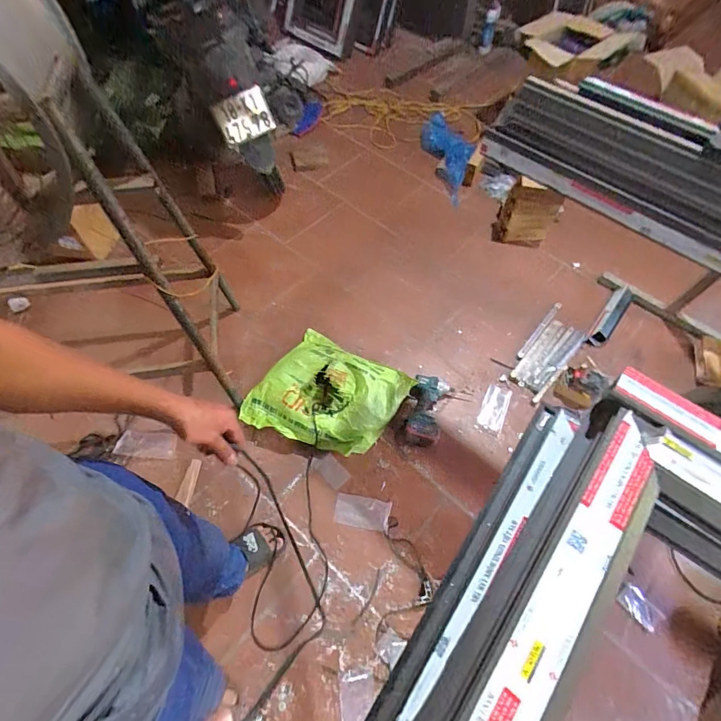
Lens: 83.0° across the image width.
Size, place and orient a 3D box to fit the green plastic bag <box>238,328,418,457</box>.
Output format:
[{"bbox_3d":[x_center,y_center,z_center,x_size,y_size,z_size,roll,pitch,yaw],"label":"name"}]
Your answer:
[{"bbox_3d":[-0.111,0.119,1.437,0.466,0.096,0.440,27,62,12],"label":"green plastic bag"}]

